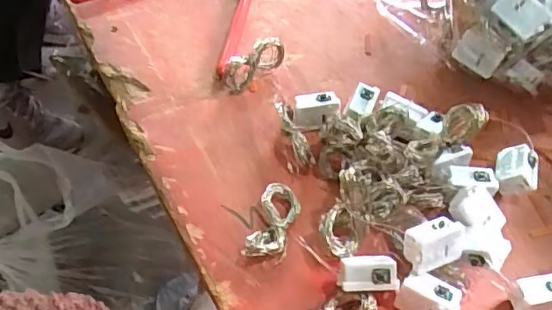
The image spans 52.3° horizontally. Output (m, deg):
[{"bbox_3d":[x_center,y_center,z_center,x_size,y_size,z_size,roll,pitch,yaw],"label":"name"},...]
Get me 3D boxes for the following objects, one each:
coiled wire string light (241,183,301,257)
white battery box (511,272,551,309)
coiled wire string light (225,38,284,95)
[{"bbox_3d":[-0.001,0.035,0.294,0.021,0.009,0.045,14,51,8],"label":"coiled wire string light"},{"bbox_3d":[0.127,0.067,0.267,0.031,0.020,0.014,-6,51,-9],"label":"white battery box"},{"bbox_3d":[-0.015,-0.060,0.368,0.016,0.019,0.048,37,57,24],"label":"coiled wire string light"}]

